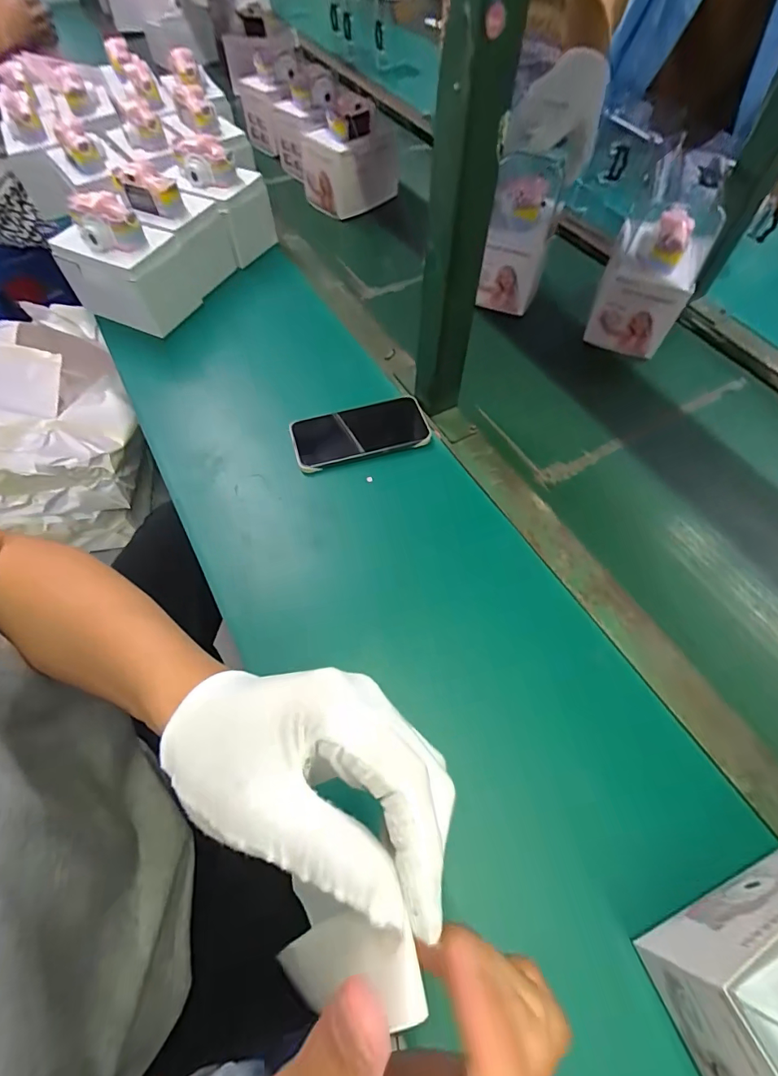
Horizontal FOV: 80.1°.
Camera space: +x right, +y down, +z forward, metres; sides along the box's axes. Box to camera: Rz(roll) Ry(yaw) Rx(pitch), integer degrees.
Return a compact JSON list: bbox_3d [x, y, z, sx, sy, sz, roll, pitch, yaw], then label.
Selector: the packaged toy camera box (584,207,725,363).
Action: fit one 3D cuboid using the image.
[{"bbox_3d":[0.341,-0.342,0.610,0.103,0.160,0.104,21,62,11],"label":"packaged toy camera box"}]

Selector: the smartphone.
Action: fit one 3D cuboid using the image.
[{"bbox_3d":[-0.033,-0.126,0.552,0.161,0.013,0.076,-15,63,-7],"label":"smartphone"}]

